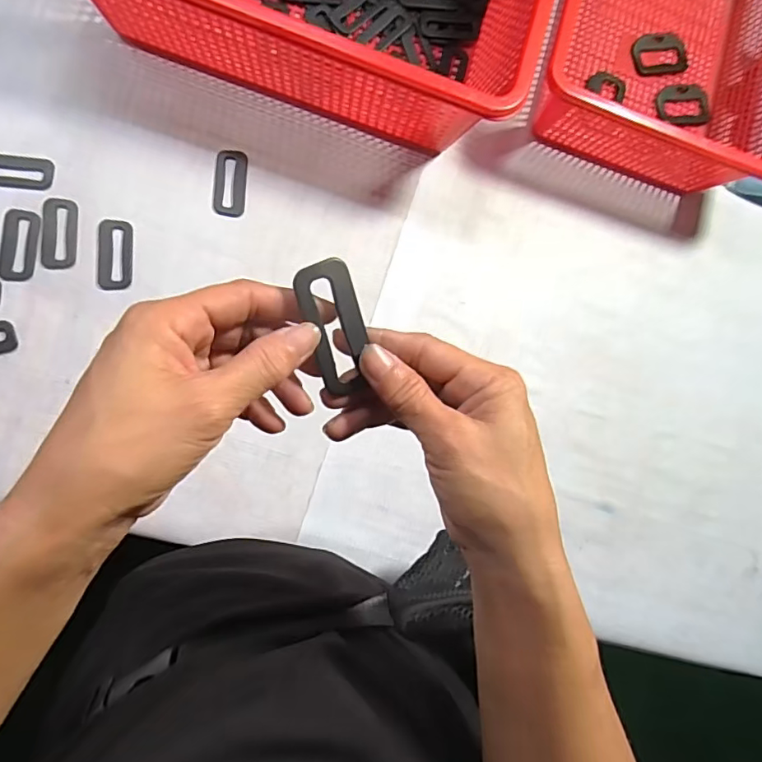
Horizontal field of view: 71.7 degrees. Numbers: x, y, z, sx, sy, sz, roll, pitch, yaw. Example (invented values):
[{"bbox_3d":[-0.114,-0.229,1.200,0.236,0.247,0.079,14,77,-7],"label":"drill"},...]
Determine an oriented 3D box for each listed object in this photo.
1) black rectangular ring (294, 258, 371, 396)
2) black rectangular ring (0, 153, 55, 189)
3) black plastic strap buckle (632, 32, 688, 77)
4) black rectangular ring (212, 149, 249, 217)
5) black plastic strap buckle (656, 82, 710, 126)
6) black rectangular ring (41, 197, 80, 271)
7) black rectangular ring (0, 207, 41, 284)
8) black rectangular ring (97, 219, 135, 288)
[{"bbox_3d":[-0.019,-0.023,0.232,0.025,0.004,0.058,-22,106,-20],"label":"black rectangular ring"},{"bbox_3d":[-0.306,-0.175,0.441,0.060,0.004,0.028,4,86,-9],"label":"black rectangular ring"},{"bbox_3d":[0.288,-0.337,0.545,0.058,0.006,0.040,-9,88,-10],"label":"black plastic strap buckle"},{"bbox_3d":[-0.134,-0.176,0.468,0.027,0.004,0.059,4,86,-9],"label":"black rectangular ring"},{"bbox_3d":[0.311,-0.287,0.541,0.053,0.010,0.042,3,86,-9],"label":"black plastic strap buckle"},{"bbox_3d":[-0.269,-0.123,0.440,0.026,0.004,0.061,1,87,-9],"label":"black rectangular ring"},{"bbox_3d":[-0.297,-0.112,0.434,0.026,0.004,0.062,5,86,-9],"label":"black rectangular ring"},{"bbox_3d":[-0.226,-0.108,0.449,0.029,0.004,0.060,2,86,-9],"label":"black rectangular ring"}]

